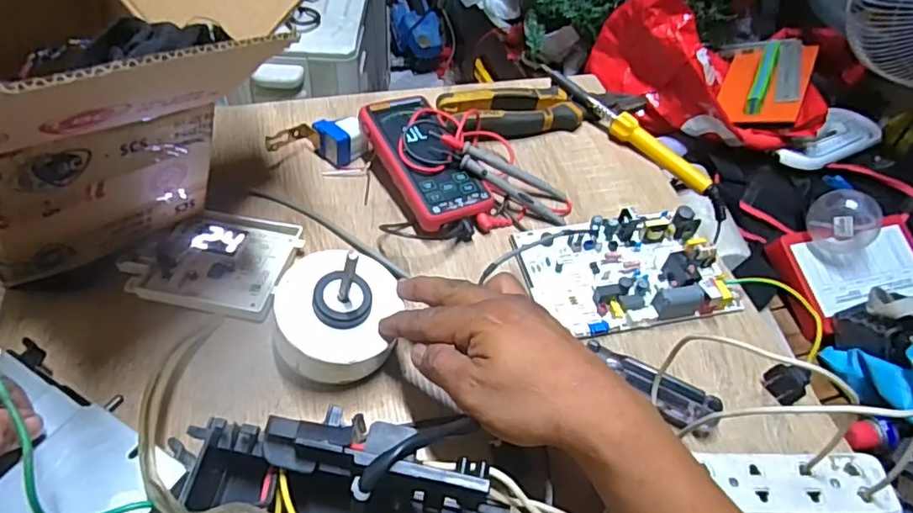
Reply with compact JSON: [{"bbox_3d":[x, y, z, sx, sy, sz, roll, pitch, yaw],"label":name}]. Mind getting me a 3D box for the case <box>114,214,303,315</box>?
[{"bbox_3d":[-0.205,0.000,0.493,0.125,0.012,0.096,10,49,3],"label":"case"}]

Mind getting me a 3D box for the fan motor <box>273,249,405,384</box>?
[{"bbox_3d":[-0.084,0.032,0.406,0.078,0.098,0.082,10,49,4],"label":"fan motor"}]

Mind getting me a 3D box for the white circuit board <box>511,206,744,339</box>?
[{"bbox_3d":[0.145,0.006,0.506,0.170,0.030,0.114,-7,50,-11],"label":"white circuit board"}]

